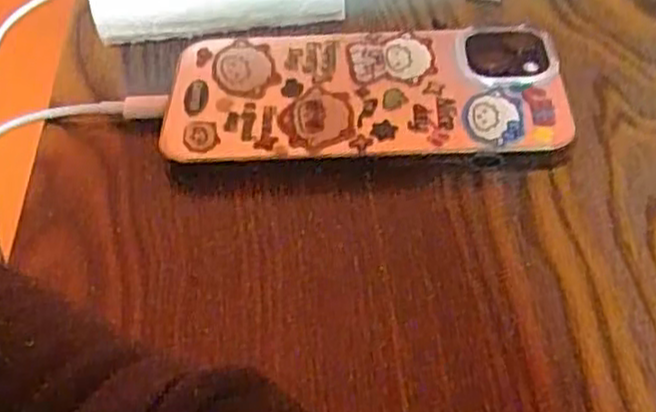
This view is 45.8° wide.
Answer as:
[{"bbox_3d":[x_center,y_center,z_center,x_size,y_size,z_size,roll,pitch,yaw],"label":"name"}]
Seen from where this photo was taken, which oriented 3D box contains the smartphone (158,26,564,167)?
[{"bbox_3d":[0.014,-0.039,0.281,0.138,0.015,0.062,-3,47,1],"label":"smartphone"}]

